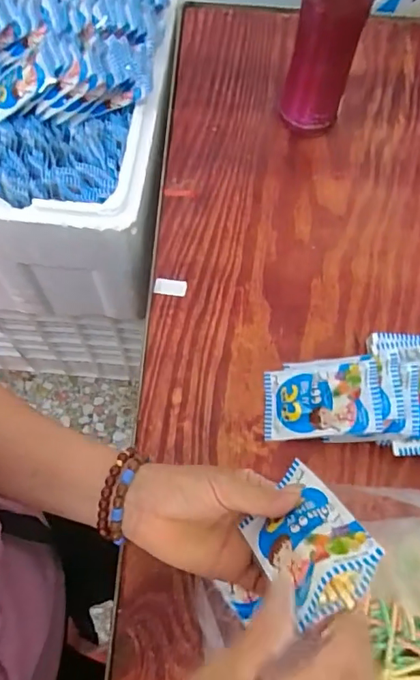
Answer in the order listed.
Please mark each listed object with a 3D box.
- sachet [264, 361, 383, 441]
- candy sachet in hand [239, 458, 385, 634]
[{"bbox_3d":[0.098,0.054,0.439,0.102,0.013,0.065,-11,66,26],"label":"sachet"},{"bbox_3d":[0.058,0.122,0.305,0.062,0.100,0.020,-43,108,-5],"label":"candy sachet in hand"}]

